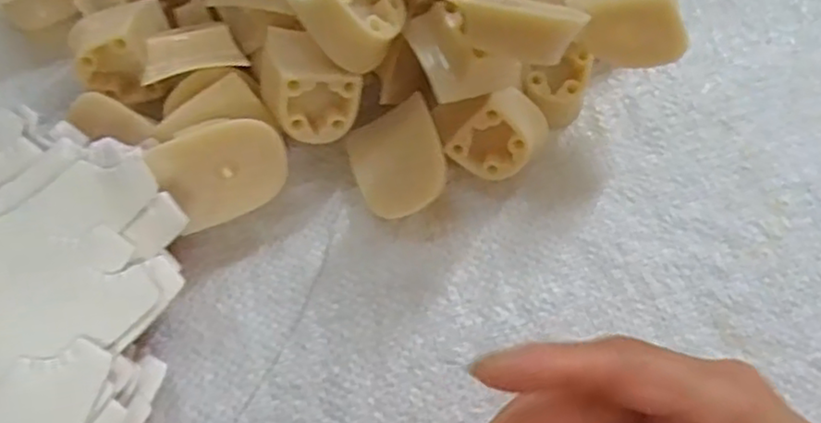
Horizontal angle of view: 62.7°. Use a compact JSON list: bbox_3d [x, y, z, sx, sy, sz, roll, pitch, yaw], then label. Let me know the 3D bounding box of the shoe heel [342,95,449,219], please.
[{"bbox_3d":[-0.003,-0.020,0.279,0.039,0.016,0.044,-26,69,19],"label":"shoe heel"}]

